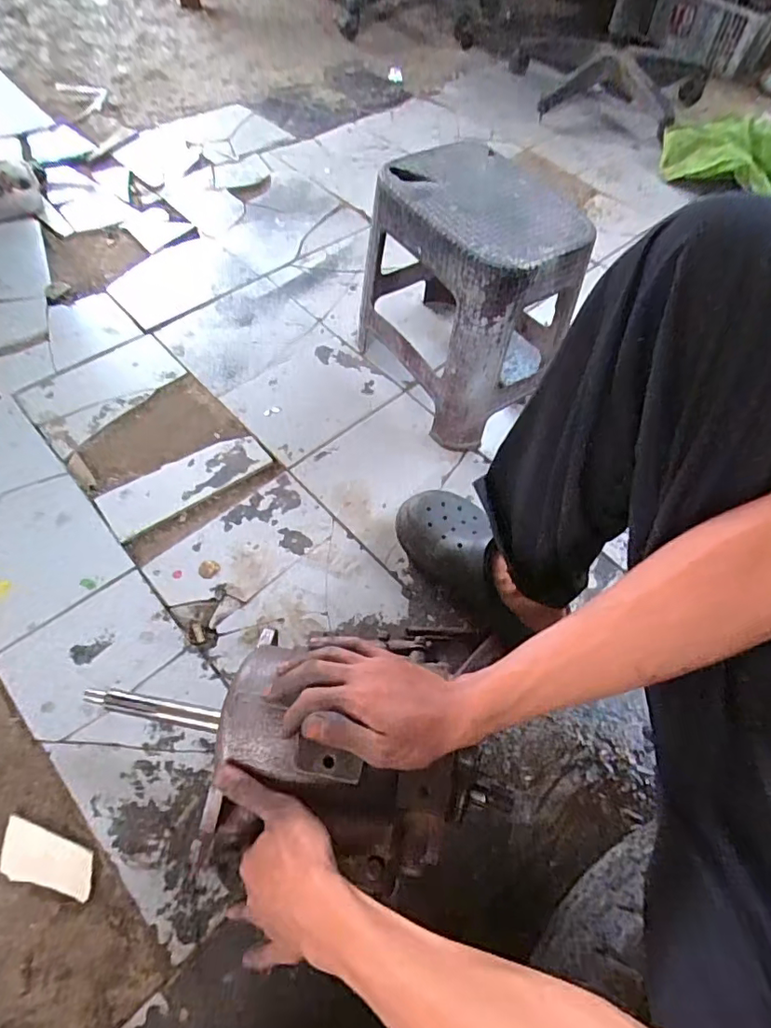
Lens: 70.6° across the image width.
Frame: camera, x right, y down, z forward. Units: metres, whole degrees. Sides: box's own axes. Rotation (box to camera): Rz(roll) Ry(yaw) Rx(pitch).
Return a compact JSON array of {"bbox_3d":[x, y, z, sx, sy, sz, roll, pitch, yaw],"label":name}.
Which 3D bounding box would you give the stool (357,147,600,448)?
[{"bbox_3d":[0.119,-0.331,0.833,0.227,0.296,0.319,-28,65,-19],"label":"stool"}]

